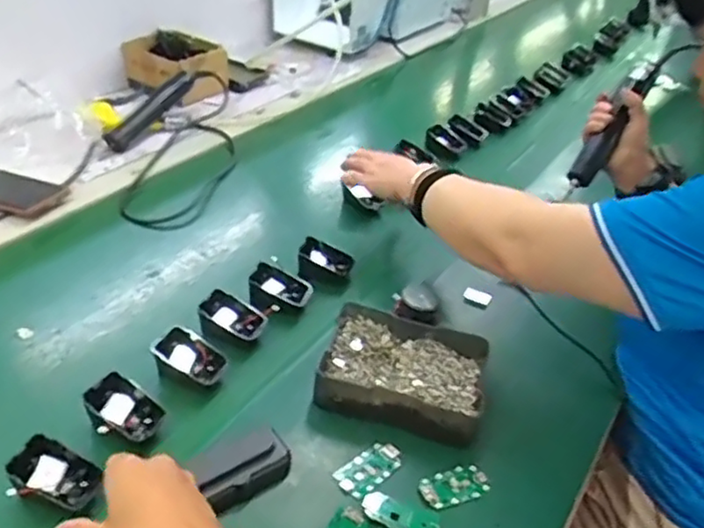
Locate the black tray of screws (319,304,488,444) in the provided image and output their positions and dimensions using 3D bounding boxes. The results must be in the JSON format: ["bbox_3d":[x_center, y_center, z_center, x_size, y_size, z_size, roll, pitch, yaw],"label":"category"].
[{"bbox_3d":[0.052,0.108,0.673,0.159,0.040,0.122,11,35,7],"label":"black tray of screws"}]

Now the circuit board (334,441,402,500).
[{"bbox_3d":[0.016,0.182,0.599,0.035,0.007,0.065,33,43,33],"label":"circuit board"}]

